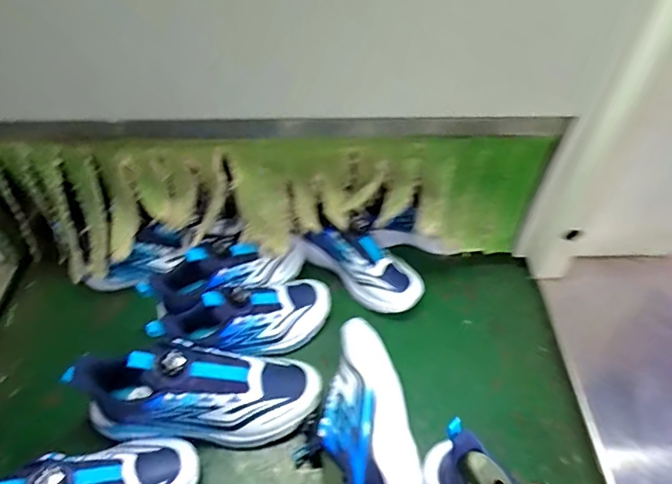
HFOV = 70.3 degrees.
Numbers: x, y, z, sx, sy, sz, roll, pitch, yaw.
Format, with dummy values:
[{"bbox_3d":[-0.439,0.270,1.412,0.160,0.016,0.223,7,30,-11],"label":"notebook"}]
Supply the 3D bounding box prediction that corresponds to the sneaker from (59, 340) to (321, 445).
[{"bbox_3d":[-0.164,0.181,0.579,0.287,0.124,0.099,-1,50,-1],"label":"sneaker"}]

